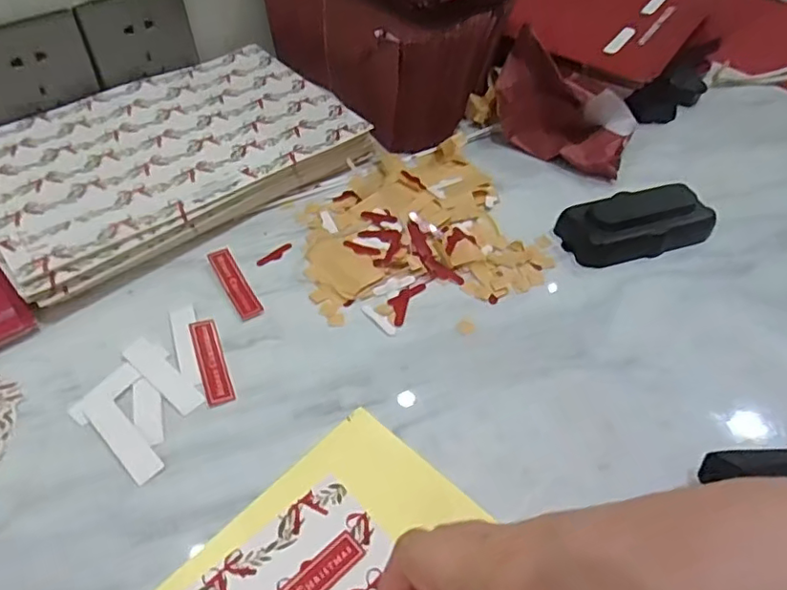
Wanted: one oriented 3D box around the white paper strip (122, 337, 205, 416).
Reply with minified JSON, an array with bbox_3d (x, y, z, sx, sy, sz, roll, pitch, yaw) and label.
[{"bbox_3d":[-0.131,0.045,0.333,0.062,0.004,0.015,35,56,25],"label":"white paper strip"}]

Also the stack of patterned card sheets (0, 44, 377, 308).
[{"bbox_3d":[-0.173,-0.106,0.444,0.261,0.029,0.177,-33,58,-27],"label":"stack of patterned card sheets"}]

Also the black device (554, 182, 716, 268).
[{"bbox_3d":[0.171,-0.052,0.415,0.101,0.023,0.054,-16,52,-16],"label":"black device"}]

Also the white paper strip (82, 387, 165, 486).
[{"bbox_3d":[-0.143,0.072,0.307,0.015,0.004,0.063,-35,59,-28],"label":"white paper strip"}]

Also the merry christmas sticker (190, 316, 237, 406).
[{"bbox_3d":[-0.106,0.038,0.341,0.015,0.004,0.061,-17,52,-16],"label":"merry christmas sticker"}]

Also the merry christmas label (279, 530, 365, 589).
[{"bbox_3d":[-0.039,0.130,0.260,0.059,0.004,0.015,-35,59,-28],"label":"merry christmas label"}]

